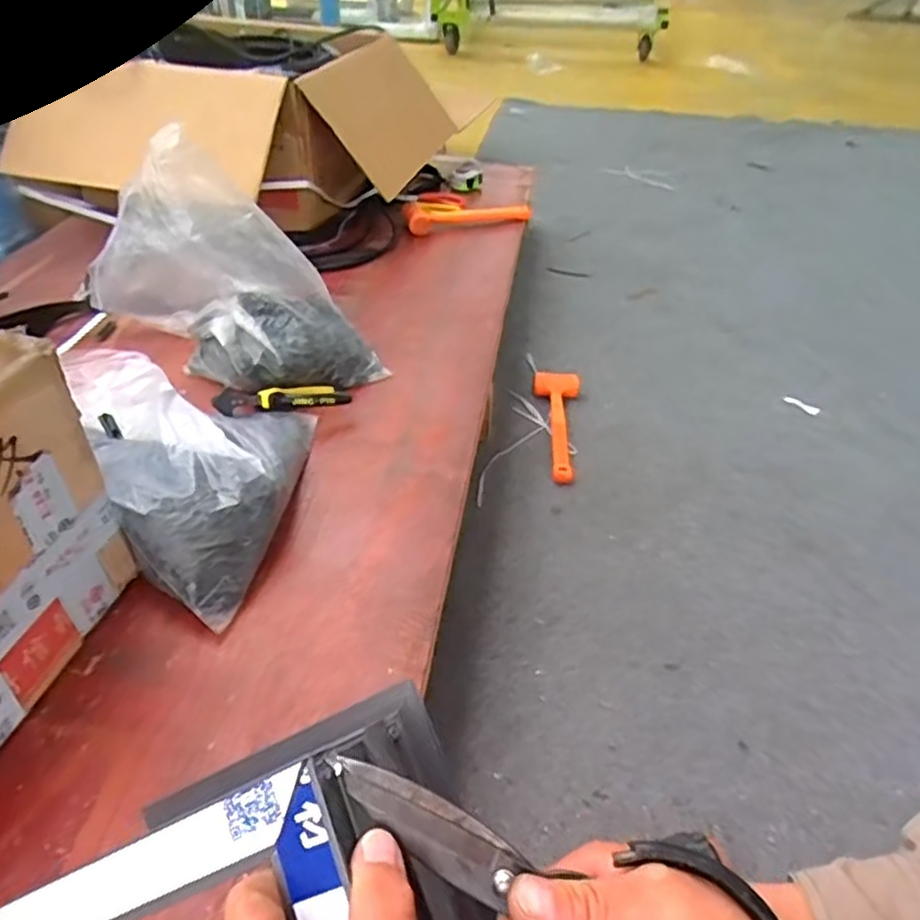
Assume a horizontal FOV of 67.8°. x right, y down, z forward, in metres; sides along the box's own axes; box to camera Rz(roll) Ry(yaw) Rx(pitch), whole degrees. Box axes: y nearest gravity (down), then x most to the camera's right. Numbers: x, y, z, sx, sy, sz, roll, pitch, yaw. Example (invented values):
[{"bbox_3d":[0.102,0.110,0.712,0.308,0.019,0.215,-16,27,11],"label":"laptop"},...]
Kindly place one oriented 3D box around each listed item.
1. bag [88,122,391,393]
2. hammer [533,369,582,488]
[{"bbox_3d":[-0.313,-0.259,0.948,0.384,0.268,0.183,25,45,22],"label":"bag"},{"bbox_3d":[0.166,-0.064,1.167,0.080,0.035,0.277,7,41,2],"label":"hammer"}]

